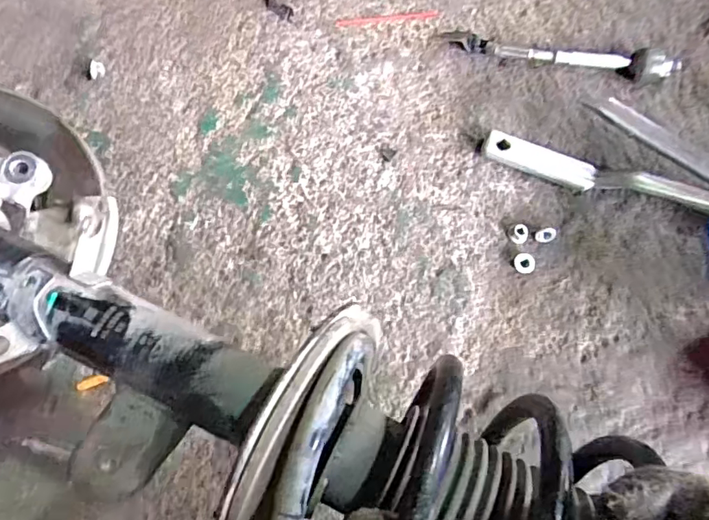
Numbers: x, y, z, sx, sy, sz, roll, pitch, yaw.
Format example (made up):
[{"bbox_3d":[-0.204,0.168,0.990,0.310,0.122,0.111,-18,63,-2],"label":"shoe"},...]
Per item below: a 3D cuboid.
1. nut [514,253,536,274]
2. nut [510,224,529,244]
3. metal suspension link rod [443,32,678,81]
[{"bbox_3d":[0.172,0.004,0.521,0.021,0.007,0.020,7,96,10],"label":"nut"},{"bbox_3d":[0.170,-0.026,0.530,0.017,0.008,0.019,35,76,8],"label":"nut"},{"bbox_3d":[0.233,-0.231,0.575,0.263,0.035,0.036,11,74,2],"label":"metal suspension link rod"}]

